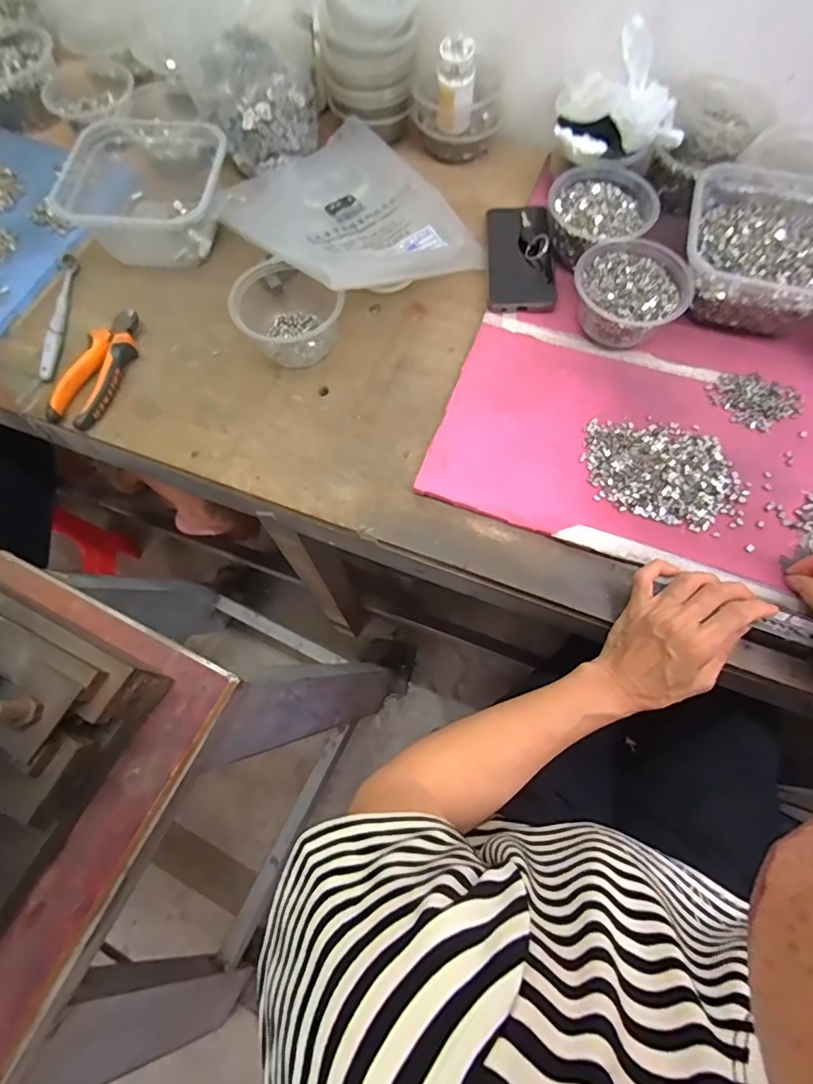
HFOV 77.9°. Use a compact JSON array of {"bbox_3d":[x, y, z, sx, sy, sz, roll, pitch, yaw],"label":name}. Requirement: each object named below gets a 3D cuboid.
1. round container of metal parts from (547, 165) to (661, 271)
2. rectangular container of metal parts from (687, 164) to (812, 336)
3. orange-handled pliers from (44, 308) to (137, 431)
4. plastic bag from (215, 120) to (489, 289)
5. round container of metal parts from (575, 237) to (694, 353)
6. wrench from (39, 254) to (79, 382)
[{"bbox_3d":[0.217,-0.366,0.569,0.111,0.044,0.107,1,68,1],"label":"round container of metal parts"},{"bbox_3d":[0.389,-0.321,0.544,0.177,0.064,0.185,19,69,8],"label":"rectangular container of metal parts"},{"bbox_3d":[-0.331,-0.191,0.546,0.050,0.020,0.147,17,69,7],"label":"orange-handled pliers"},{"bbox_3d":[-0.072,-0.387,0.581,0.224,0.063,0.274,-36,72,-13],"label":"plastic bag"},{"bbox_3d":[0.233,-0.260,0.535,0.117,0.054,0.115,37,76,14],"label":"round container of metal parts"},{"bbox_3d":[-0.398,-0.263,0.573,0.022,0.015,0.183,-5,68,-1],"label":"wrench"}]

